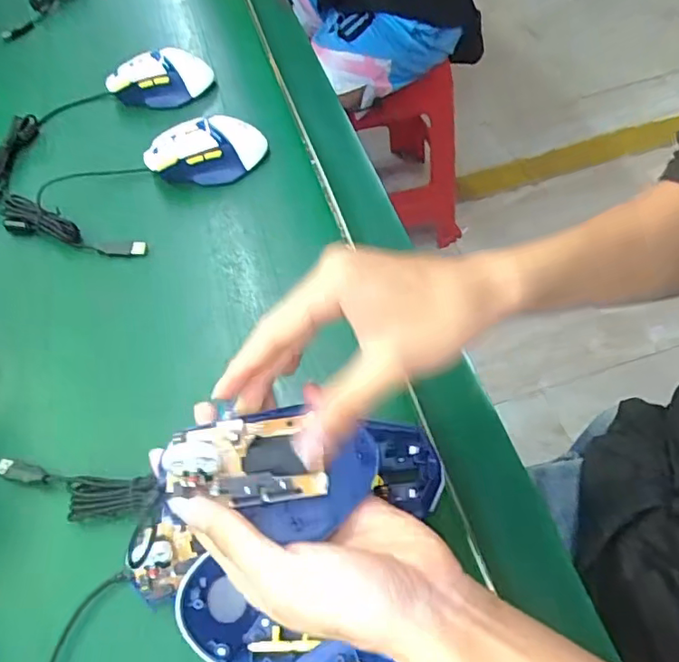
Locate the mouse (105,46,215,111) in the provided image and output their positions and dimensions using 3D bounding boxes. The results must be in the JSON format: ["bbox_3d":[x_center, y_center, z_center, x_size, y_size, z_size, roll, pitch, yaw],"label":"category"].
[{"bbox_3d":[-0.209,-0.295,0.632,0.117,0.040,0.055,-17,55,-3],"label":"mouse"}]

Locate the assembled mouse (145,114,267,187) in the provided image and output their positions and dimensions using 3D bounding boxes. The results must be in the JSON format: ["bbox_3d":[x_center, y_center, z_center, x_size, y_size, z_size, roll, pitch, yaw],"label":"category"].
[{"bbox_3d":[-0.136,-0.185,0.555,0.117,0.040,0.055,-11,55,1],"label":"assembled mouse"}]

